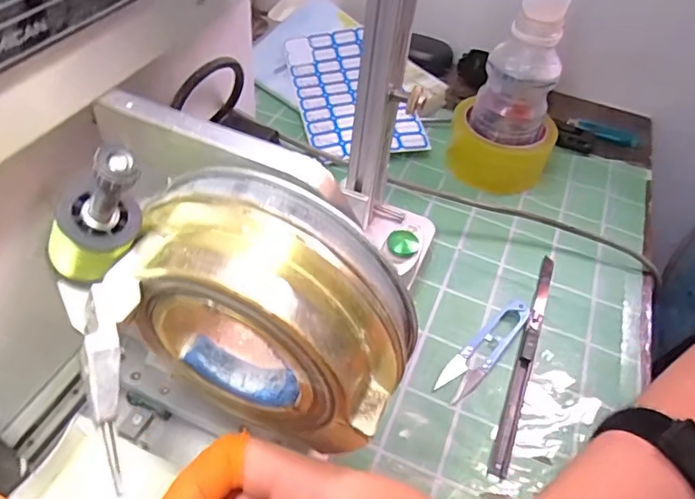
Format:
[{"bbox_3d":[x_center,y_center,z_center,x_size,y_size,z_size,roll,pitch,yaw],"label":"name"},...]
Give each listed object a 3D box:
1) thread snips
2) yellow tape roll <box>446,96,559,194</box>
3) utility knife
[{"bbox_3d":[0.101,0.070,0.382,0.024,0.009,0.102,35,54,23],"label":"thread snips"},{"bbox_3d":[0.143,-0.094,0.508,0.096,0.051,0.096,3,48,-3],"label":"yellow tape roll"},{"bbox_3d":[0.131,0.076,0.384,0.012,0.010,0.191,21,50,13],"label":"utility knife"}]

